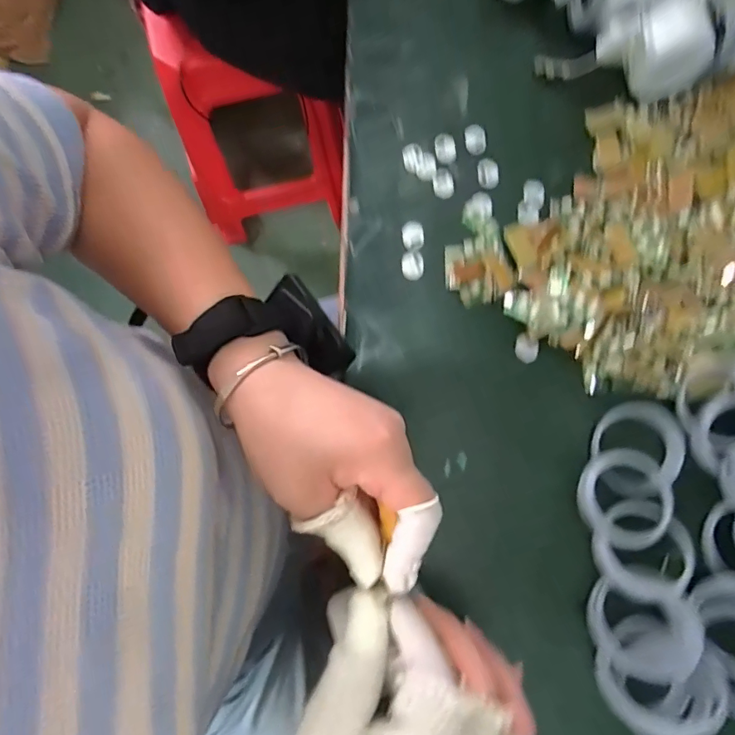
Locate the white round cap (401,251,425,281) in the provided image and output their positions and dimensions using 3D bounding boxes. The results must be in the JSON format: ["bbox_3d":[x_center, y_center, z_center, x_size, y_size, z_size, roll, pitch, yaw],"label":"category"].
[{"bbox_3d":[0.036,-0.081,0.363,0.017,0.009,0.022,6,79,2],"label":"white round cap"}]

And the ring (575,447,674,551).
[{"bbox_3d":[0.176,0.087,0.313,0.058,0.015,0.064,42,82,8],"label":"ring"}]

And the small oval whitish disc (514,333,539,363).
[{"bbox_3d":[0.120,-0.014,0.346,0.016,0.005,0.021,10,79,3],"label":"small oval whitish disc"}]

